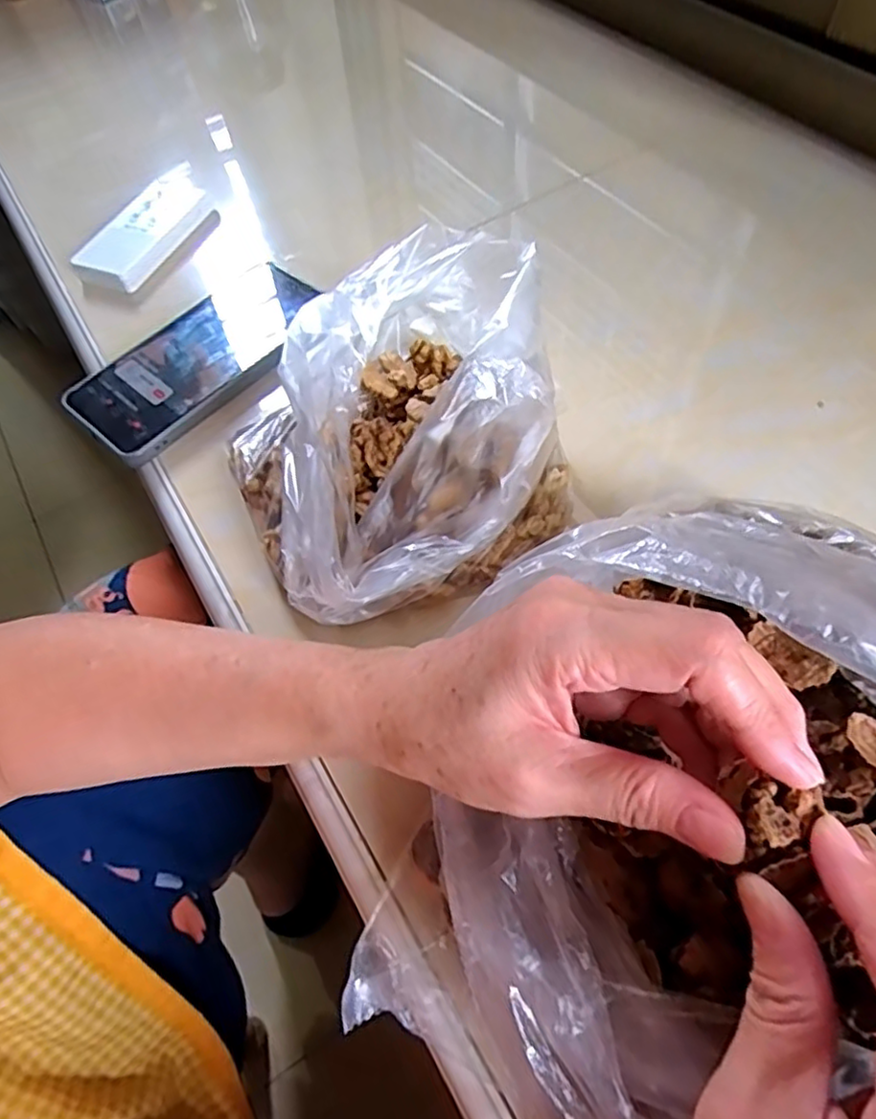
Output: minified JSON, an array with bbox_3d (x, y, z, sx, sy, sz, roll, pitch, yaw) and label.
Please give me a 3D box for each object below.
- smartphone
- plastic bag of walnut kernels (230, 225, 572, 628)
[{"bbox_3d":[-0.140,-0.124,0.391,0.072,0.011,0.157,40,70,20],"label":"smartphone"},{"bbox_3d":[-0.017,-0.056,0.304,0.162,0.088,0.152,-18,60,-6],"label":"plastic bag of walnut kernels"}]

